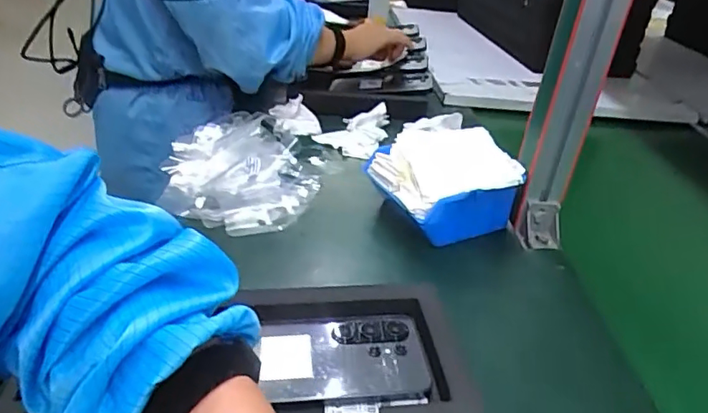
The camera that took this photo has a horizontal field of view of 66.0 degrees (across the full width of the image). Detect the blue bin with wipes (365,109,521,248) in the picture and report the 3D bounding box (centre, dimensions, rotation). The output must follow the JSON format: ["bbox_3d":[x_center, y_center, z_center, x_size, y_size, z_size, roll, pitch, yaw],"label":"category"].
[{"bbox_3d":[0.096,-0.034,0.590,0.131,0.069,0.144,-10,35,-26],"label":"blue bin with wipes"}]

